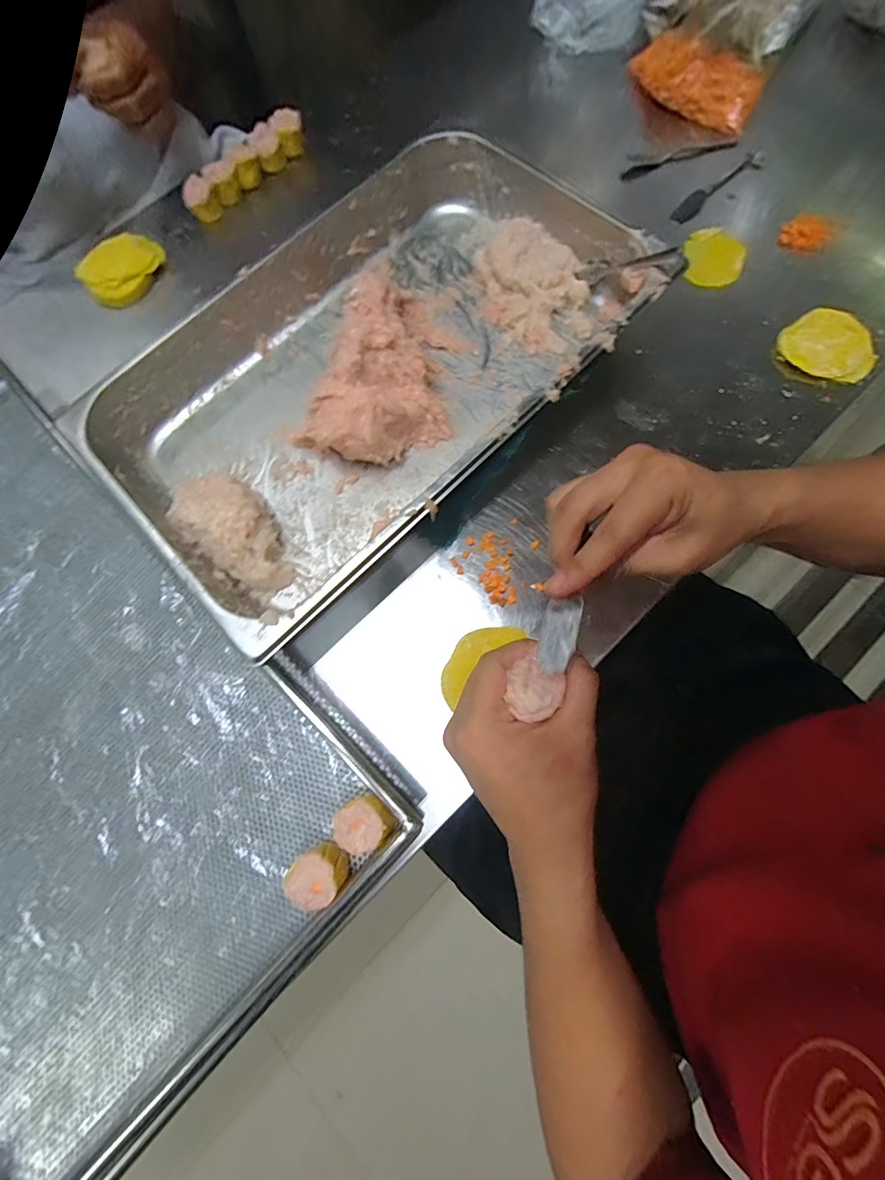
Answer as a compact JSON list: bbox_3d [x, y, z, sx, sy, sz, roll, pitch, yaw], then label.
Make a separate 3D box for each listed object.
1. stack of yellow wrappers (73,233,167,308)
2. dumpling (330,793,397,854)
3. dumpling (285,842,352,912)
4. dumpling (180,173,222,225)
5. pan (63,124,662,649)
[{"bbox_3d":[-0.384,-0.391,0.536,0.076,0.027,0.100,34,79,12],"label":"stack of yellow wrappers"},{"bbox_3d":[-0.058,0.172,0.330,0.042,0.033,0.035,-38,75,-7],"label":"dumpling"},{"bbox_3d":[-0.088,0.205,0.323,0.037,0.035,0.041,32,84,11],"label":"dumpling"},{"bbox_3d":[-0.300,-0.484,0.549,0.038,0.033,0.037,-1,74,4],"label":"dumpling"},{"bbox_3d":[-0.068,-0.219,0.427,0.508,0.065,0.313,-43,80,-8],"label":"pan"}]

